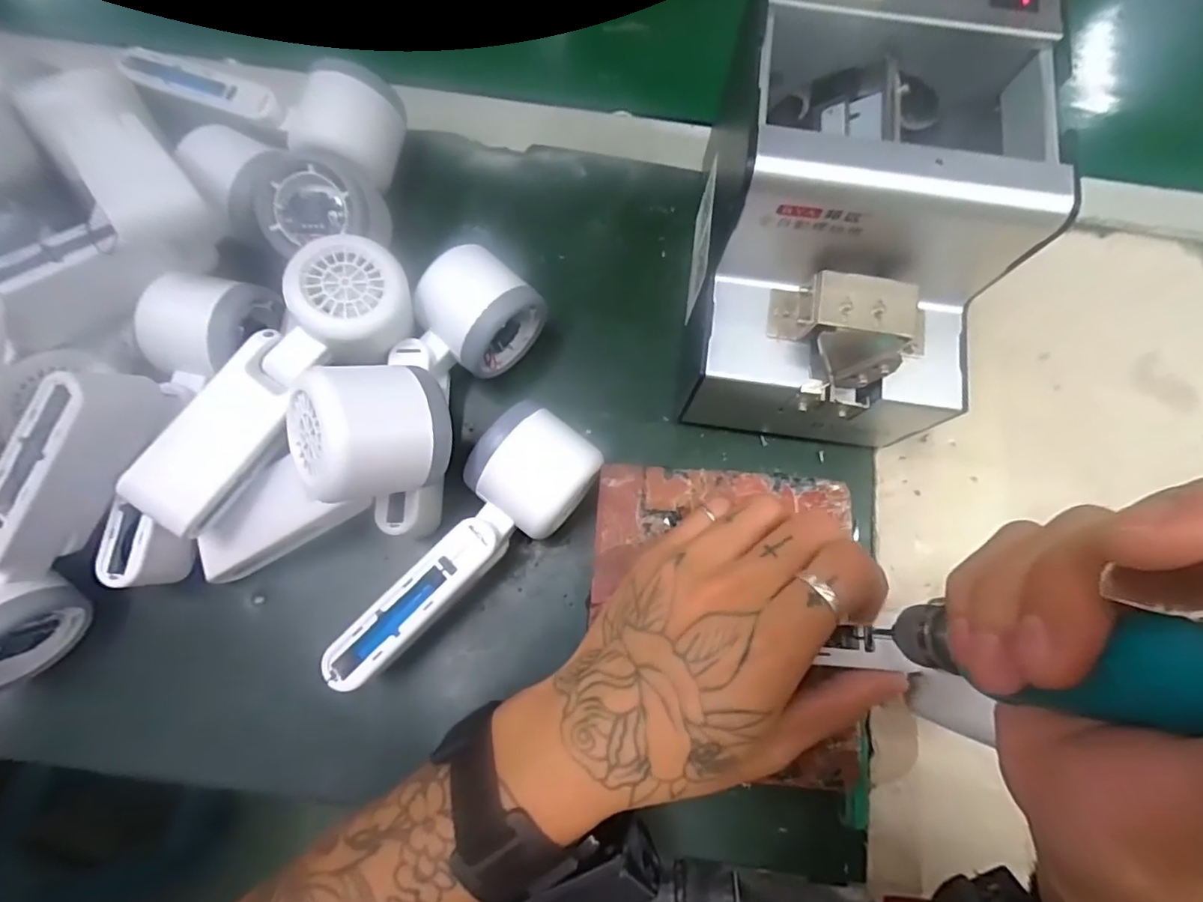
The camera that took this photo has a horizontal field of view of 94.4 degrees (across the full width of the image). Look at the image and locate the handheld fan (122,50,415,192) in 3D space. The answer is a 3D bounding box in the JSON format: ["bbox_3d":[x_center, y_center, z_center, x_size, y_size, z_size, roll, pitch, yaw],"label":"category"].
[{"bbox_3d":[-0.207,-0.211,0.339,0.164,0.043,0.057,13,76,2],"label":"handheld fan"}]

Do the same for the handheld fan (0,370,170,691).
[{"bbox_3d":[-0.265,0.032,0.260,0.052,0.053,0.165,32,96,4],"label":"handheld fan"}]

